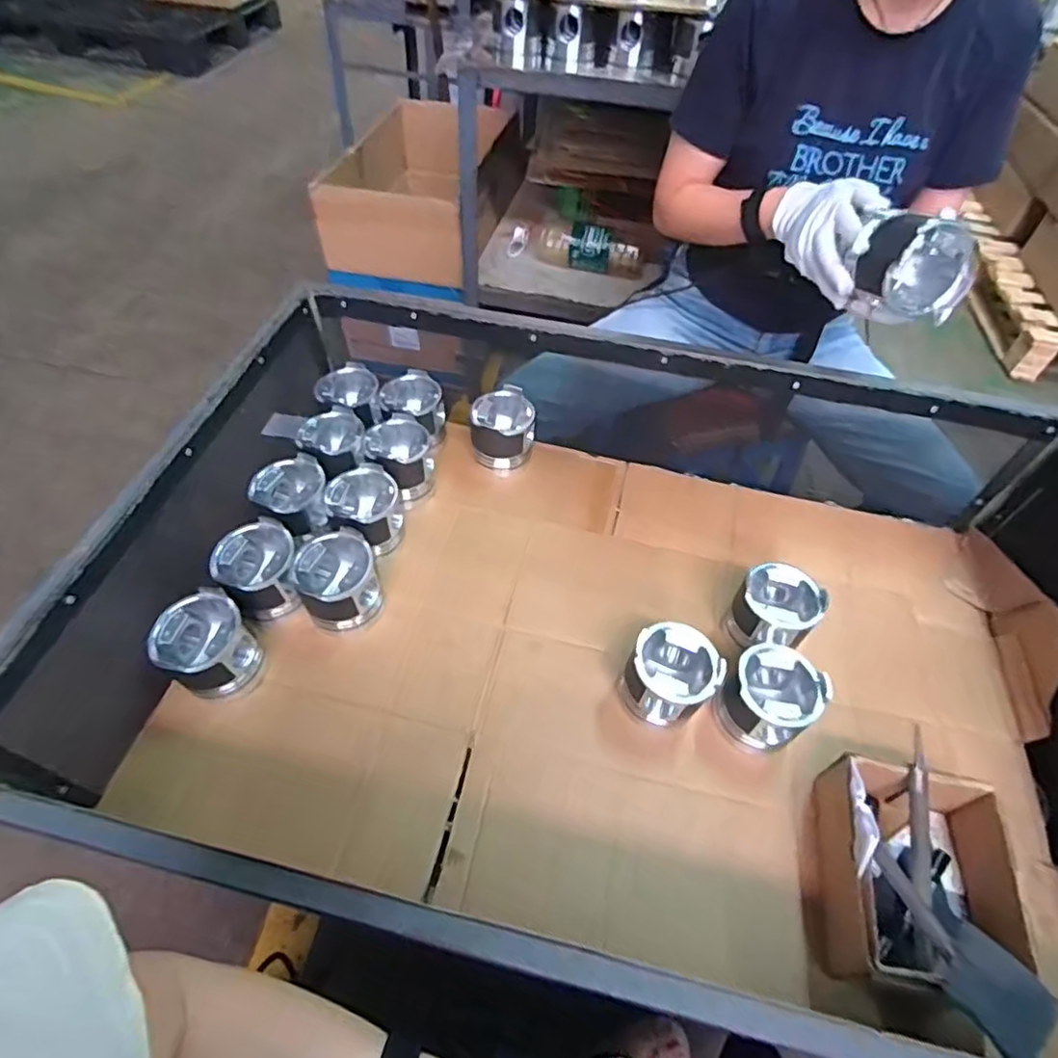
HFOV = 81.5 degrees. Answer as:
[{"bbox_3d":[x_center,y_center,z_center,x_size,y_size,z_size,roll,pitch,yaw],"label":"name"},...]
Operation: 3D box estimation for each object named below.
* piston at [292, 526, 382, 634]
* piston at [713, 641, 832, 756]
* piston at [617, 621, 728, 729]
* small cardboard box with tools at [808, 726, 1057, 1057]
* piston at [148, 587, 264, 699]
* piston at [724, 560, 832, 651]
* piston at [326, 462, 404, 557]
[{"bbox_3d":[-0.240,0.073,0.779,0.094,0.110,0.096,3,52,-3],"label":"piston"},{"bbox_3d":[0.284,0.202,0.731,0.098,0.112,0.096,3,52,-3],"label":"piston"},{"bbox_3d":[0.168,0.177,0.738,0.097,0.095,0.092,3,52,-3],"label":"piston"},{"bbox_3d":[0.382,0.349,0.610,0.160,0.131,0.233,15,52,6],"label":"small cardboard box with tools"},{"bbox_3d":[-0.377,0.139,0.723,0.093,0.090,0.095,3,52,-3],"label":"piston"},{"bbox_3d":[0.321,0.111,0.811,0.095,0.107,0.104,3,52,-3],"label":"piston"},{"bbox_3d":[-0.224,-0.014,0.851,0.095,0.105,0.101,3,52,-3],"label":"piston"}]

